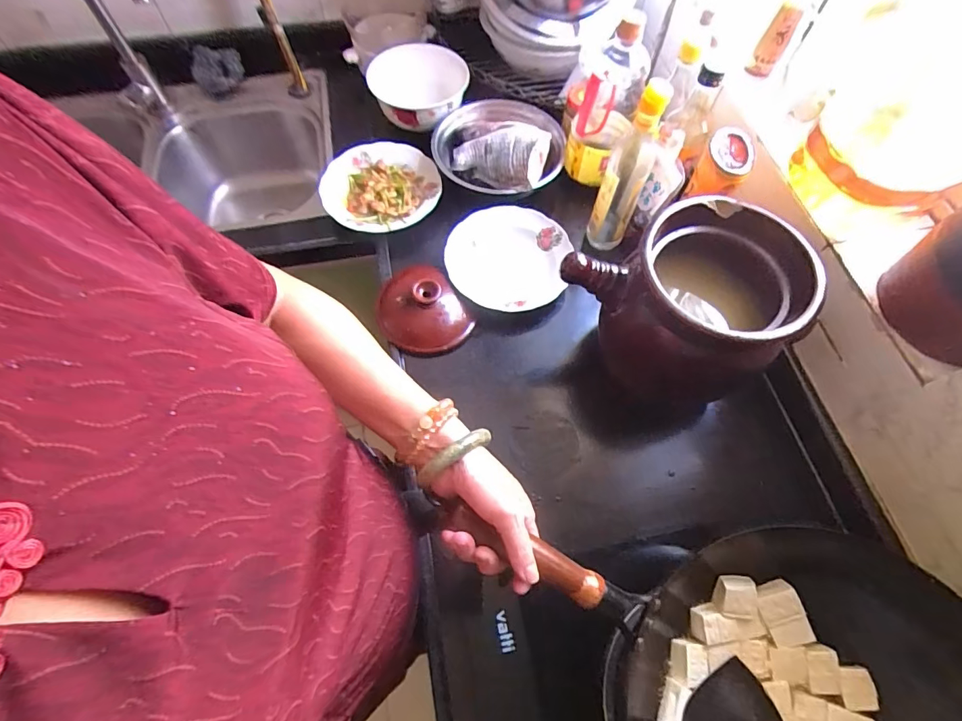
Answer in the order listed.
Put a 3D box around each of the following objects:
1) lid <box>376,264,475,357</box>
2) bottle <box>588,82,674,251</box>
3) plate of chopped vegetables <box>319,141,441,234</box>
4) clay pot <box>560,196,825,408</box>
[{"bbox_3d":[-0.091,-0.080,0.672,0.123,0.047,0.151,-31,68,-14],"label":"lid"},{"bbox_3d":[0.207,-0.263,0.646,0.063,0.256,0.063,25,67,12],"label":"bottle"},{"bbox_3d":[-0.171,-0.295,0.773,0.190,0.024,0.191,0,64,0],"label":"plate of chopped vegetables"},{"bbox_3d":[0.234,-0.065,0.578,0.273,0.210,0.179,11,65,6],"label":"clay pot"}]

